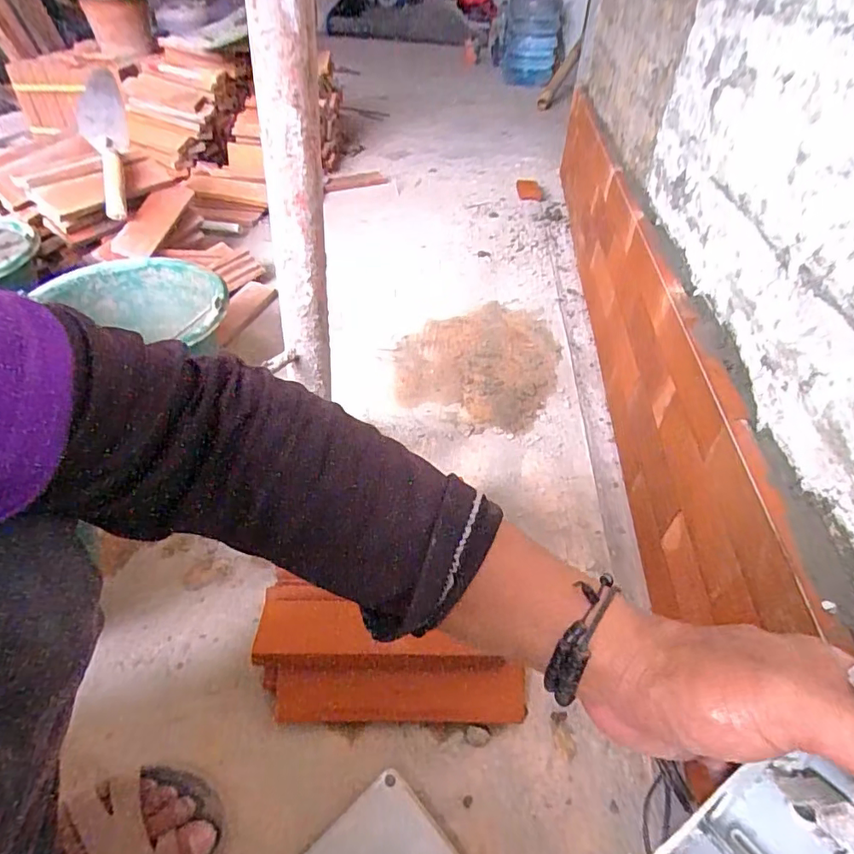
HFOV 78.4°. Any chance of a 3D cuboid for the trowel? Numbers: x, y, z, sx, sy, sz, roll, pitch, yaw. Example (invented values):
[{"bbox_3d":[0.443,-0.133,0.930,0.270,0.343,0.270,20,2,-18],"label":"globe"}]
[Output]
[{"bbox_3d":[-0.629,-0.566,1.019,0.091,0.057,0.370,-13,73,-14],"label":"trowel"}]

